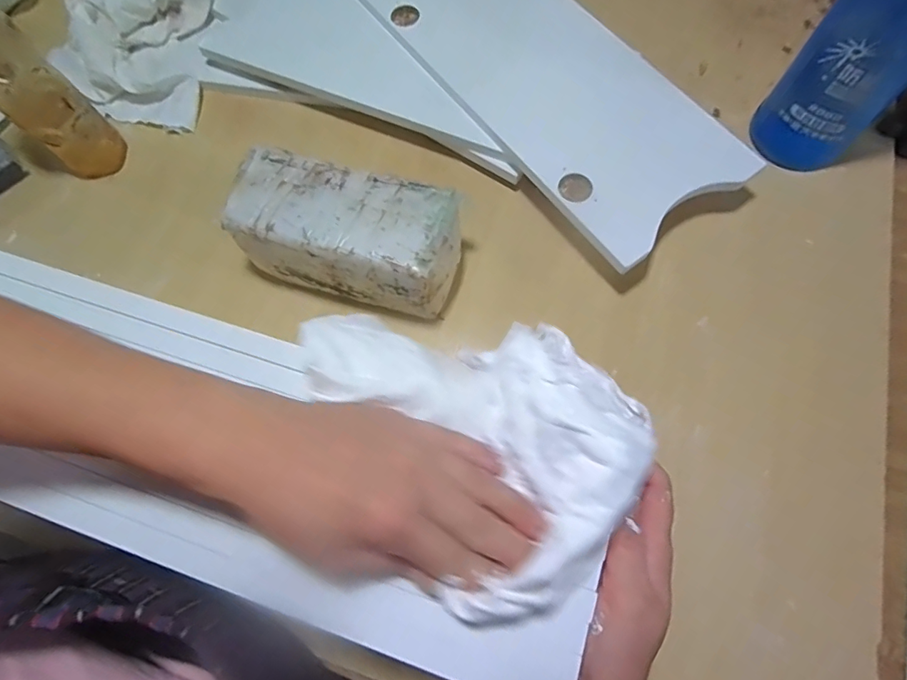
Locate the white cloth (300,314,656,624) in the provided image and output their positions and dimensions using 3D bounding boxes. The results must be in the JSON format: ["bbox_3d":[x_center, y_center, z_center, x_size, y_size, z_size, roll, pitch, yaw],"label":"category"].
[{"bbox_3d":[0.017,0.042,0.268,0.131,0.052,0.180,-34,73,-10],"label":"white cloth"}]

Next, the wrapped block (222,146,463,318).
[{"bbox_3d":[-0.109,-0.101,0.486,0.220,0.101,0.108,17,73,8],"label":"wrapped block"}]

